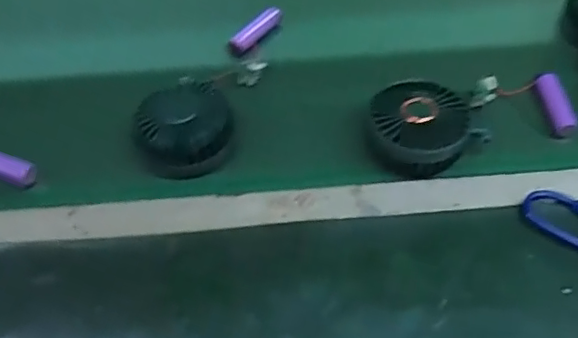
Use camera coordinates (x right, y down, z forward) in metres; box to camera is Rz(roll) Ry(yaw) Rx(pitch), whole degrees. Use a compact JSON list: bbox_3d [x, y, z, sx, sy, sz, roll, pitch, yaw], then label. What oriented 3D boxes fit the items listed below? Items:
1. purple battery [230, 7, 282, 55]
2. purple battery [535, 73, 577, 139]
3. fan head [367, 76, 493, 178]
[{"bbox_3d":[-0.034,-0.148,0.625,0.019,0.015,0.067,31,60,24],"label":"purple battery"},{"bbox_3d":[0.243,-0.061,0.540,0.019,0.018,0.075,-2,52,2],"label":"purple battery"},{"bbox_3d":[0.108,-0.035,0.510,0.094,0.050,0.080,-22,54,-13],"label":"fan head"}]

